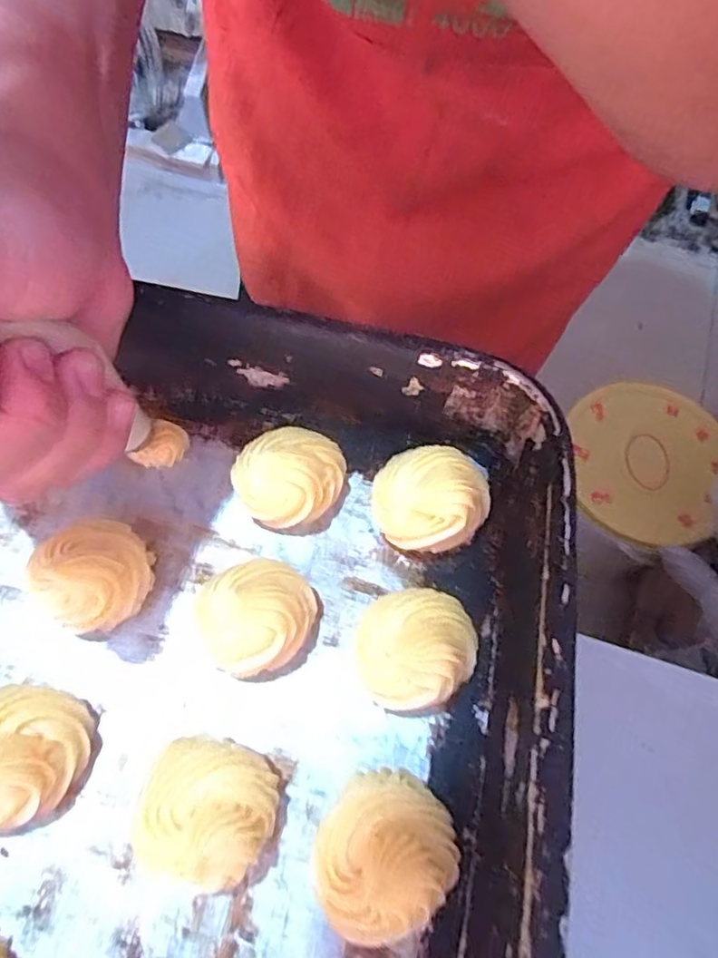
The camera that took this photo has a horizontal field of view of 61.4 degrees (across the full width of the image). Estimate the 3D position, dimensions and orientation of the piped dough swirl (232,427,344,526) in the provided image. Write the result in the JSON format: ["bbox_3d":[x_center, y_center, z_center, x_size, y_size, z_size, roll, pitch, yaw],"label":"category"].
[{"bbox_3d":[-0.026,0.000,0.224,0.039,0.019,0.036,1,65,-2],"label":"piped dough swirl"}]

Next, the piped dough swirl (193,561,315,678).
[{"bbox_3d":[-0.034,0.045,0.200,0.037,0.023,0.038,1,65,-2],"label":"piped dough swirl"}]

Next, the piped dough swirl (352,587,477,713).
[{"bbox_3d":[0.018,0.055,0.198,0.039,0.022,0.036,1,65,-2],"label":"piped dough swirl"}]

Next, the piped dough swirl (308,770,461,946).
[{"bbox_3d":[0.006,0.106,0.172,0.041,0.023,0.037,-39,73,-18],"label":"piped dough swirl"}]

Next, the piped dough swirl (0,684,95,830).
[{"bbox_3d":[-0.102,0.083,0.183,0.037,0.020,0.037,1,65,-2],"label":"piped dough swirl"}]

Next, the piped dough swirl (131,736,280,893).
[{"bbox_3d":[-0.044,0.096,0.176,0.038,0.025,0.035,1,65,-2],"label":"piped dough swirl"}]

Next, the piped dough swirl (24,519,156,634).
[{"bbox_3d":[-0.086,0.033,0.202,0.034,0.027,0.040,-34,71,-16],"label":"piped dough swirl"}]

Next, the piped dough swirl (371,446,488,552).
[{"bbox_3d":[0.025,0.008,0.220,0.041,0.025,0.037,35,69,13],"label":"piped dough swirl"}]

